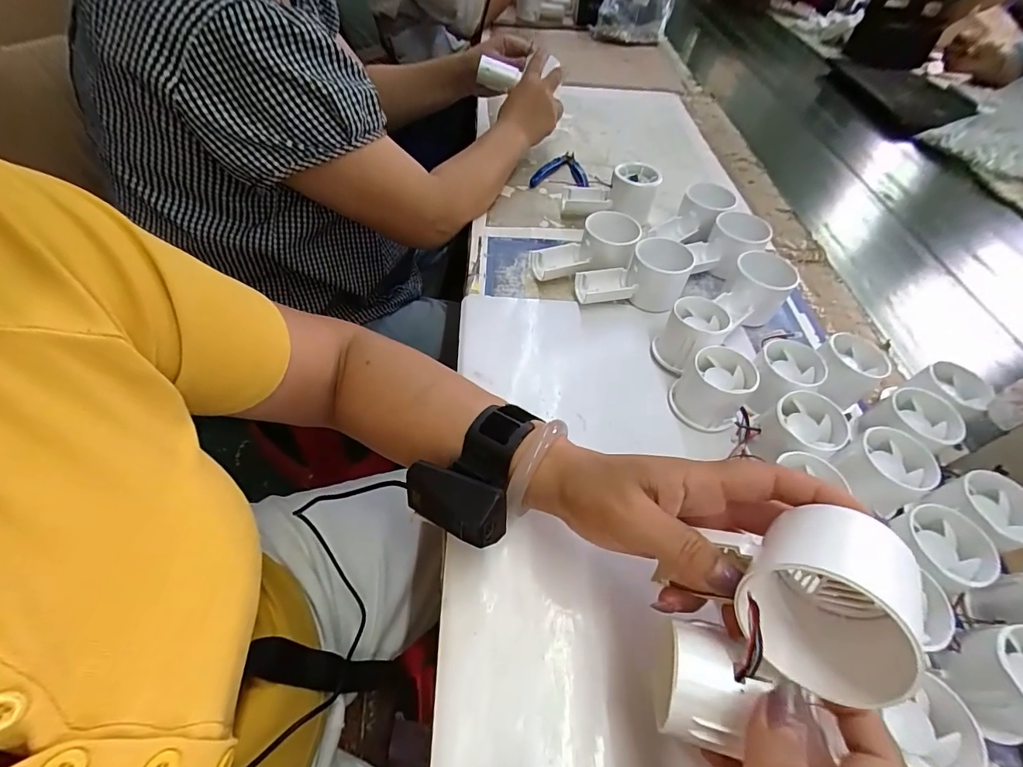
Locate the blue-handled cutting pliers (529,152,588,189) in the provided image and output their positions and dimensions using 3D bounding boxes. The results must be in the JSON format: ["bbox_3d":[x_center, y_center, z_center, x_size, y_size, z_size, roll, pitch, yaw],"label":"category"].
[{"bbox_3d":[0.065,-0.307,0.623,0.078,0.013,0.104,3,52,-3],"label":"blue-handled cutting pliers"}]

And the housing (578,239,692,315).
[{"bbox_3d":[0.123,-0.113,0.455,0.111,0.053,0.057,0,53,-5],"label":"housing"}]

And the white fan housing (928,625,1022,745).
[{"bbox_3d":[0.284,0.171,0.251,0.058,0.044,0.051,0,53,-5],"label":"white fan housing"}]

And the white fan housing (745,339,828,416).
[{"bbox_3d":[0.228,-0.001,0.379,0.060,0.053,0.049,-36,63,-28],"label":"white fan housing"}]

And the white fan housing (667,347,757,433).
[{"bbox_3d":[0.170,0.005,0.371,0.058,0.048,0.057,3,52,-3],"label":"white fan housing"}]

